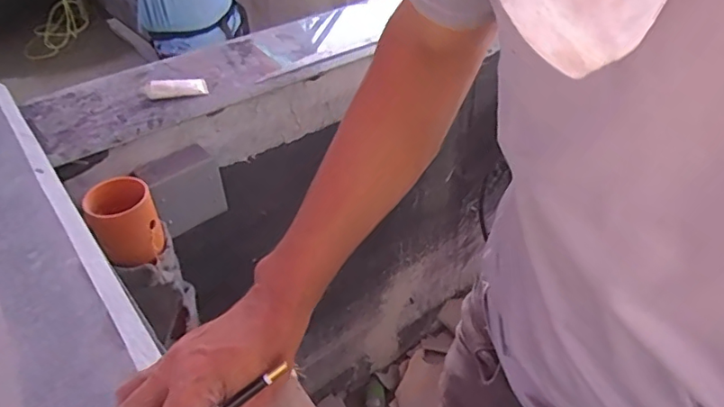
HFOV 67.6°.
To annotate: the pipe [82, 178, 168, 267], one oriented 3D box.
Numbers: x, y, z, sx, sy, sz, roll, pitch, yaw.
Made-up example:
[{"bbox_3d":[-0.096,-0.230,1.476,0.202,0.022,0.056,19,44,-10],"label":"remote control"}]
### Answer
[{"bbox_3d":[-0.323,0.025,0.739,0.085,0.094,0.085,-26,46,-26],"label":"pipe"}]

